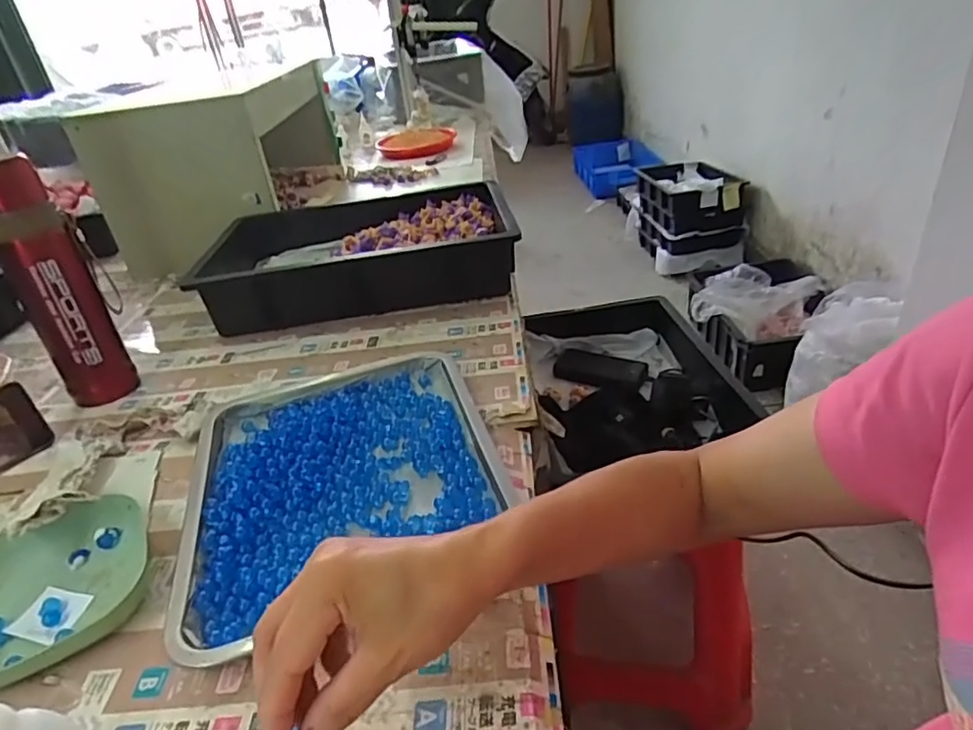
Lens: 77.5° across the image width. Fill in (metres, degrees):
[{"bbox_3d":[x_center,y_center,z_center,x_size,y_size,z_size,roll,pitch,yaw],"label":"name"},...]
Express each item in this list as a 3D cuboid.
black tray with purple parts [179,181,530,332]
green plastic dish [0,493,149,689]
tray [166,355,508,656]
[{"bbox_3d":[-0.204,-0.179,0.938,0.464,0.097,0.310,-7,31,-2],"label":"black tray with purple parts"},{"bbox_3d":[-0.339,0.172,0.461,0.144,0.038,0.138,-19,33,-21],"label":"green plastic dish"},{"bbox_3d":[-0.129,0.096,0.539,0.263,0.030,0.297,-13,31,-11],"label":"tray"}]

